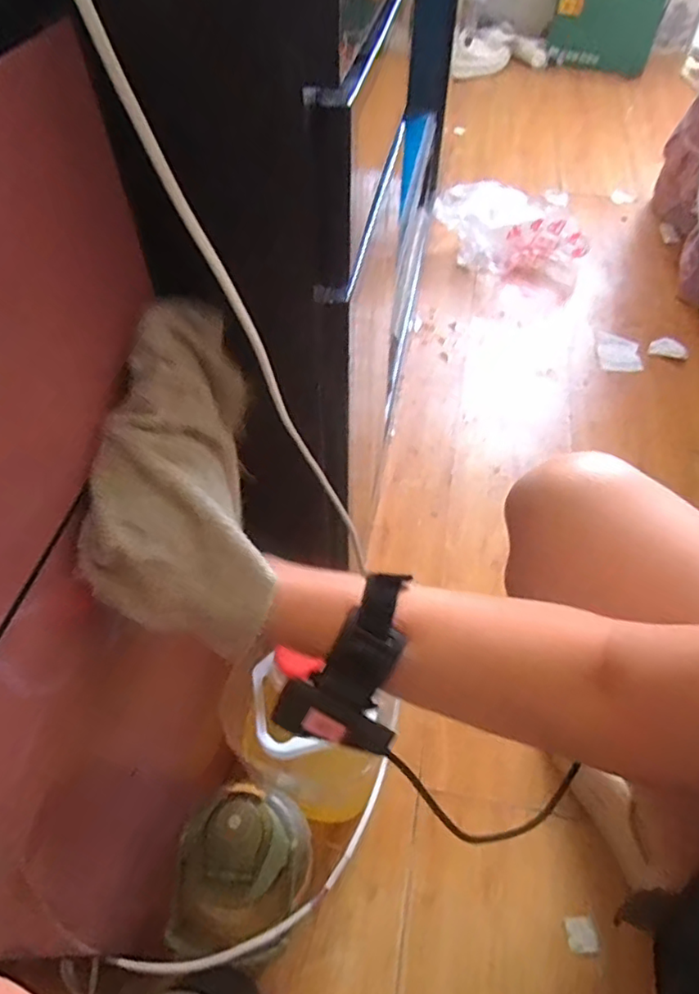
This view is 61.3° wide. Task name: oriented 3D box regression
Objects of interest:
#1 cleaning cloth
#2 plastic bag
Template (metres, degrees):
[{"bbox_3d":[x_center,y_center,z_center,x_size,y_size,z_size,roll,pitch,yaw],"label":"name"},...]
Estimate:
[{"bbox_3d":[-0.099,-0.013,0.357,0.095,0.082,0.198,-2,74,-4],"label":"cleaning cloth"},{"bbox_3d":[0.359,-0.578,1.303,0.322,0.157,0.155,17,56,13],"label":"plastic bag"}]

